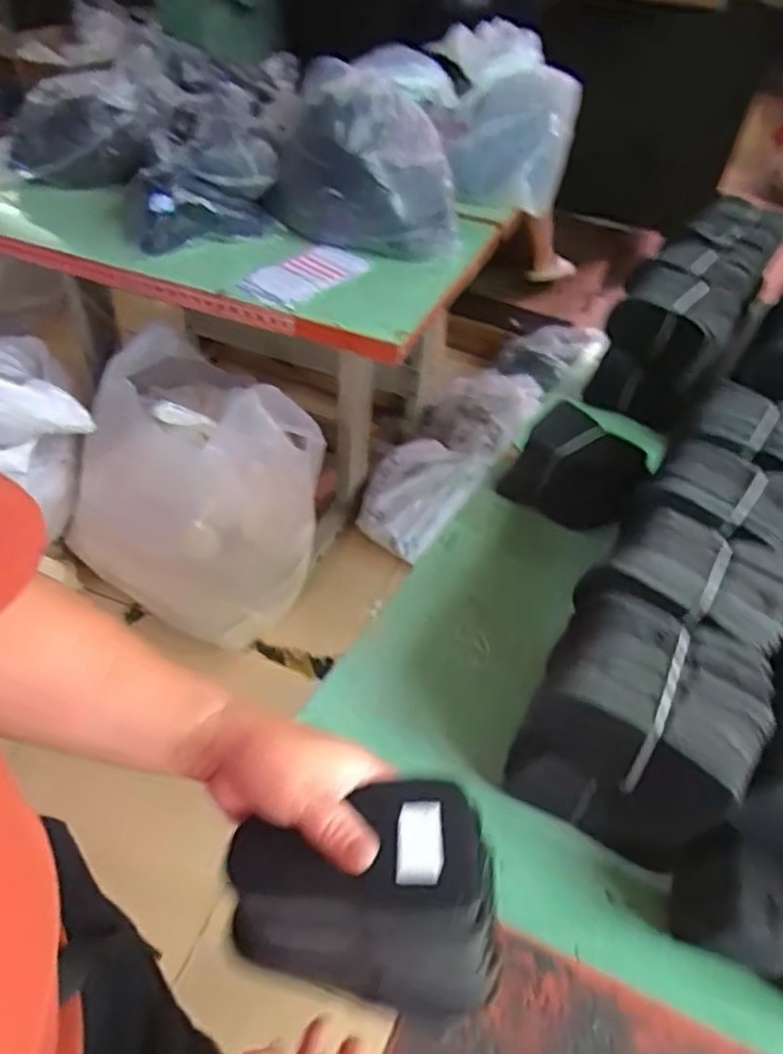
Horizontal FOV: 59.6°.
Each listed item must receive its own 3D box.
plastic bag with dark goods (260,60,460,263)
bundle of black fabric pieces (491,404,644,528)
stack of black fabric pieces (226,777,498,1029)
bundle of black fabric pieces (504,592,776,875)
[{"bbox_3d":[-0.030,-0.651,1.239,0.328,0.243,0.223,23,49,17],"label":"plastic bag with dark goods"},{"bbox_3d":[0.213,-0.071,0.806,0.153,0.101,0.101,15,47,9],"label":"bundle of black fabric pieces"},{"bbox_3d":[-0.016,0.182,0.351,0.129,0.041,0.105,3,42,1],"label":"stack of black fabric pieces"},{"bbox_3d":[0.184,0.156,0.529,0.145,0.156,0.123,24,49,17],"label":"bundle of black fabric pieces"}]

